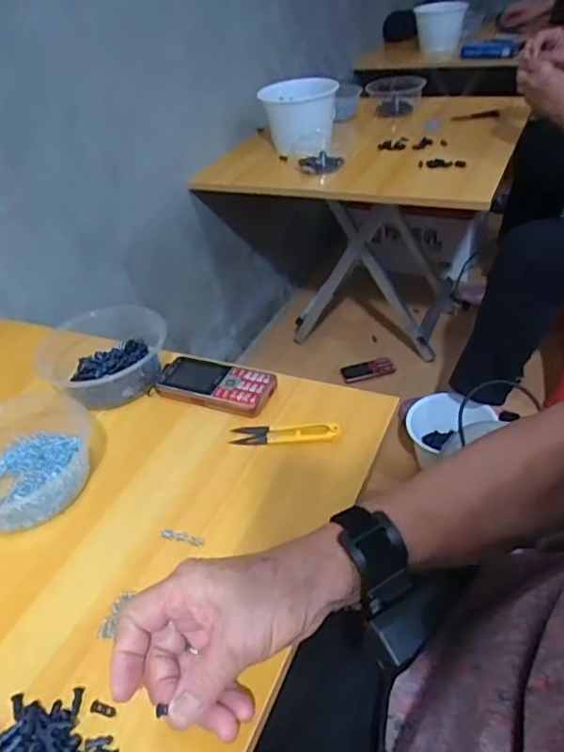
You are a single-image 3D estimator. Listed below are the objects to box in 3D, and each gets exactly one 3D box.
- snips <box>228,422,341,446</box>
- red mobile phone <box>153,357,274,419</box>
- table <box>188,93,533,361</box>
[{"bbox_3d":[0.003,0.054,0.551,0.107,0.010,0.023,0,39,10],"label":"snips"},{"bbox_3d":[-0.074,0.007,0.612,0.134,0.019,0.059,13,43,24],"label":"red mobile phone"},{"bbox_3d":[0.206,-0.342,1.412,0.642,0.565,0.657,8,41,19],"label":"table"}]

